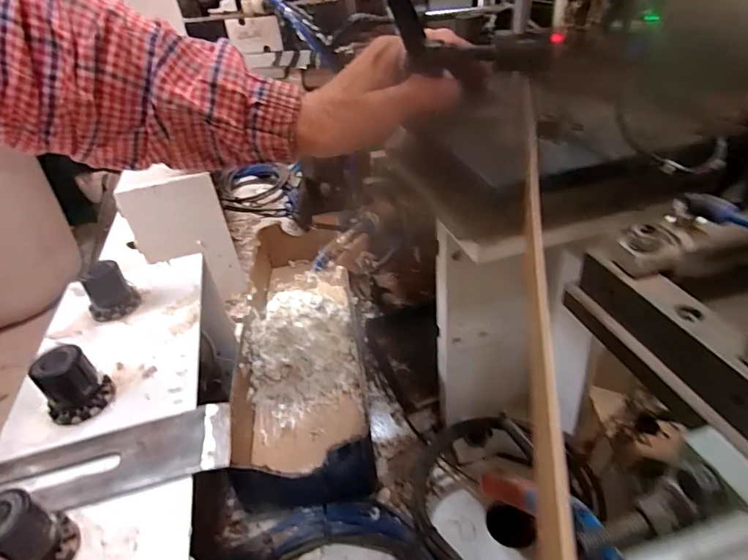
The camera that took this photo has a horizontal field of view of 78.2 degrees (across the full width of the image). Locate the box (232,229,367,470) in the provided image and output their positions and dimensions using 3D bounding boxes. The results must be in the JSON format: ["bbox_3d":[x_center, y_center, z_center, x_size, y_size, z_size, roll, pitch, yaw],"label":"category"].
[{"bbox_3d":[-0.094,0.045,0.574,0.125,0.078,0.388,-9,36,-3],"label":"box"}]

